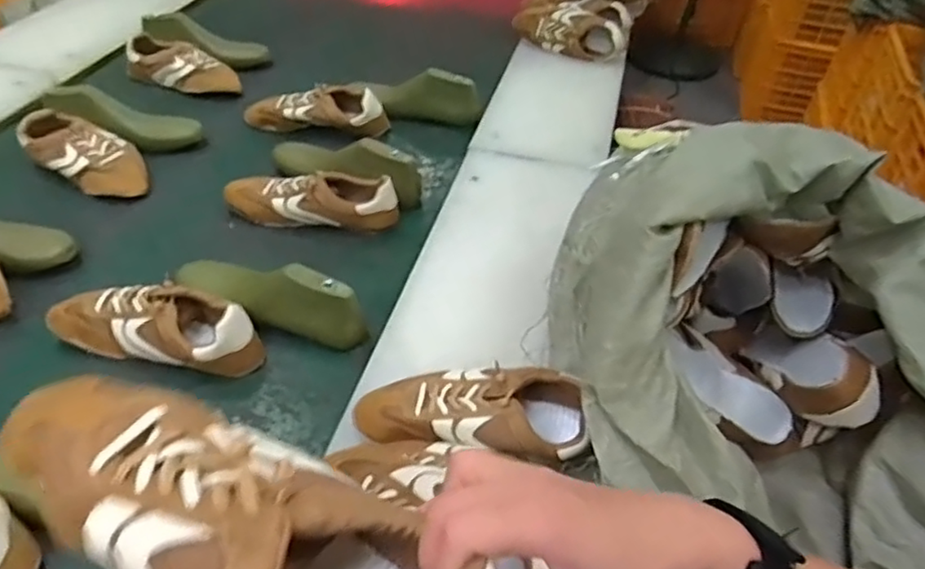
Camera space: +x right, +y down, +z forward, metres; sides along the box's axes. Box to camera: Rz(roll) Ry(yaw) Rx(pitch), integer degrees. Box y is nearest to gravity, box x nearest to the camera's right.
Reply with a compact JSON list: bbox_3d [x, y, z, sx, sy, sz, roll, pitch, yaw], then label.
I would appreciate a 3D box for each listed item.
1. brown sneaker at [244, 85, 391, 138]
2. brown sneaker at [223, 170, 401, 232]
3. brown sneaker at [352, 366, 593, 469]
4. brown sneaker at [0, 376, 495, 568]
[{"bbox_3d":[-0.279,-0.331,1.216,0.270,0.077,0.080,7,44,2],"label":"brown sneaker"},{"bbox_3d":[-0.238,-0.124,1.017,0.273,0.090,0.083,1,45,-5],"label":"brown sneaker"},{"bbox_3d":[0.009,0.131,0.685,0.231,0.083,0.093,11,45,6],"label":"brown sneaker"},{"bbox_3d":[-0.103,0.113,0.300,0.245,0.081,0.087,23,47,16],"label":"brown sneaker"}]

